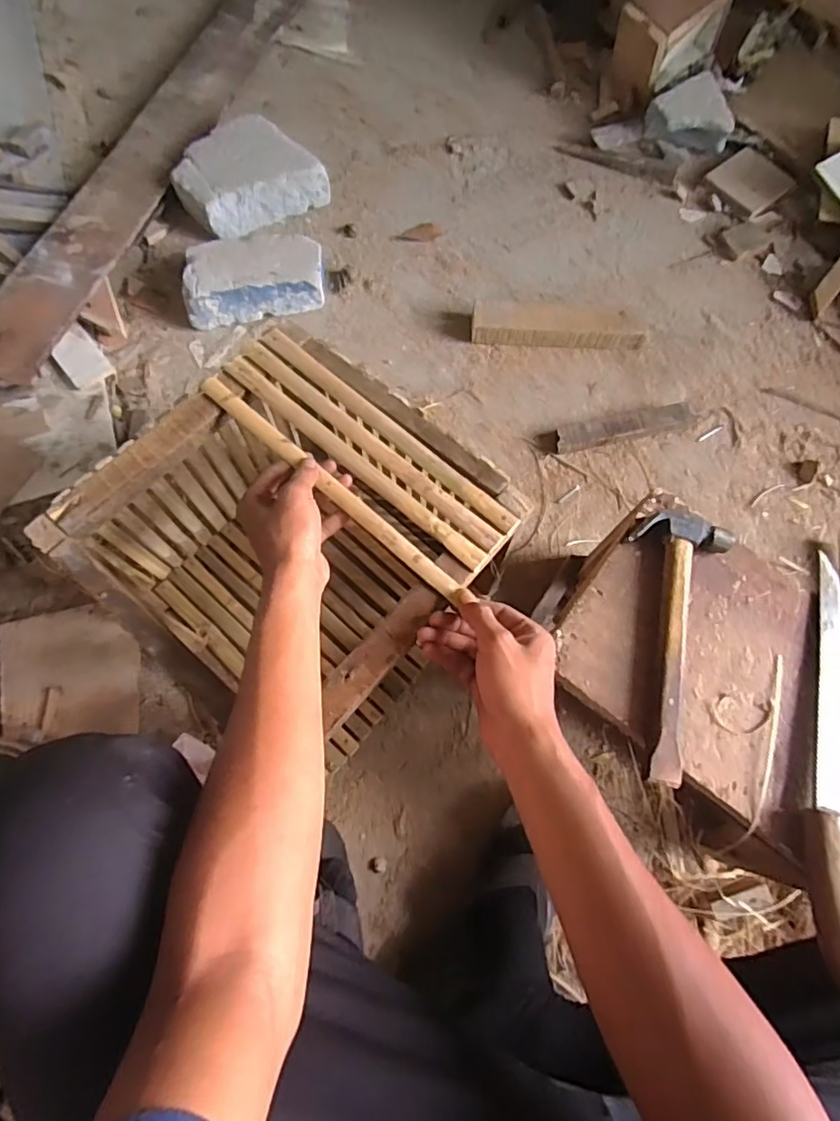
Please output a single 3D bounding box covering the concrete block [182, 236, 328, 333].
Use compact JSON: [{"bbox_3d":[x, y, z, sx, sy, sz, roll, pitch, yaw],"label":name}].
[{"bbox_3d":[-0.255,-0.439,0.886,0.213,0.066,0.116,-14,72,-7],"label":"concrete block"}]

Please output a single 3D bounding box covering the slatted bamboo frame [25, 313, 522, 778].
[{"bbox_3d":[-0.121,-0.009,0.612,0.327,0.237,0.298,37,74,10],"label":"slatted bamboo frame"}]

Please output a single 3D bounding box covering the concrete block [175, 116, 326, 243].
[{"bbox_3d":[-0.289,-0.640,0.954,0.226,0.067,0.170,-30,75,-11],"label":"concrete block"}]

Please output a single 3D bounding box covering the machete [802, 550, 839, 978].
[{"bbox_3d":[0.355,0.164,0.490,0.057,0.030,0.358,8,71,1],"label":"machete"}]

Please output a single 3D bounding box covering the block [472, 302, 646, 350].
[{"bbox_3d":[0.213,-0.361,0.883,0.259,0.041,0.054,2,71,-1],"label":"block"}]

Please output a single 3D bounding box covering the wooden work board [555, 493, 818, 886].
[{"bbox_3d":[0.289,0.110,0.517,0.320,0.022,0.245,37,74,10],"label":"wooden work board"}]

